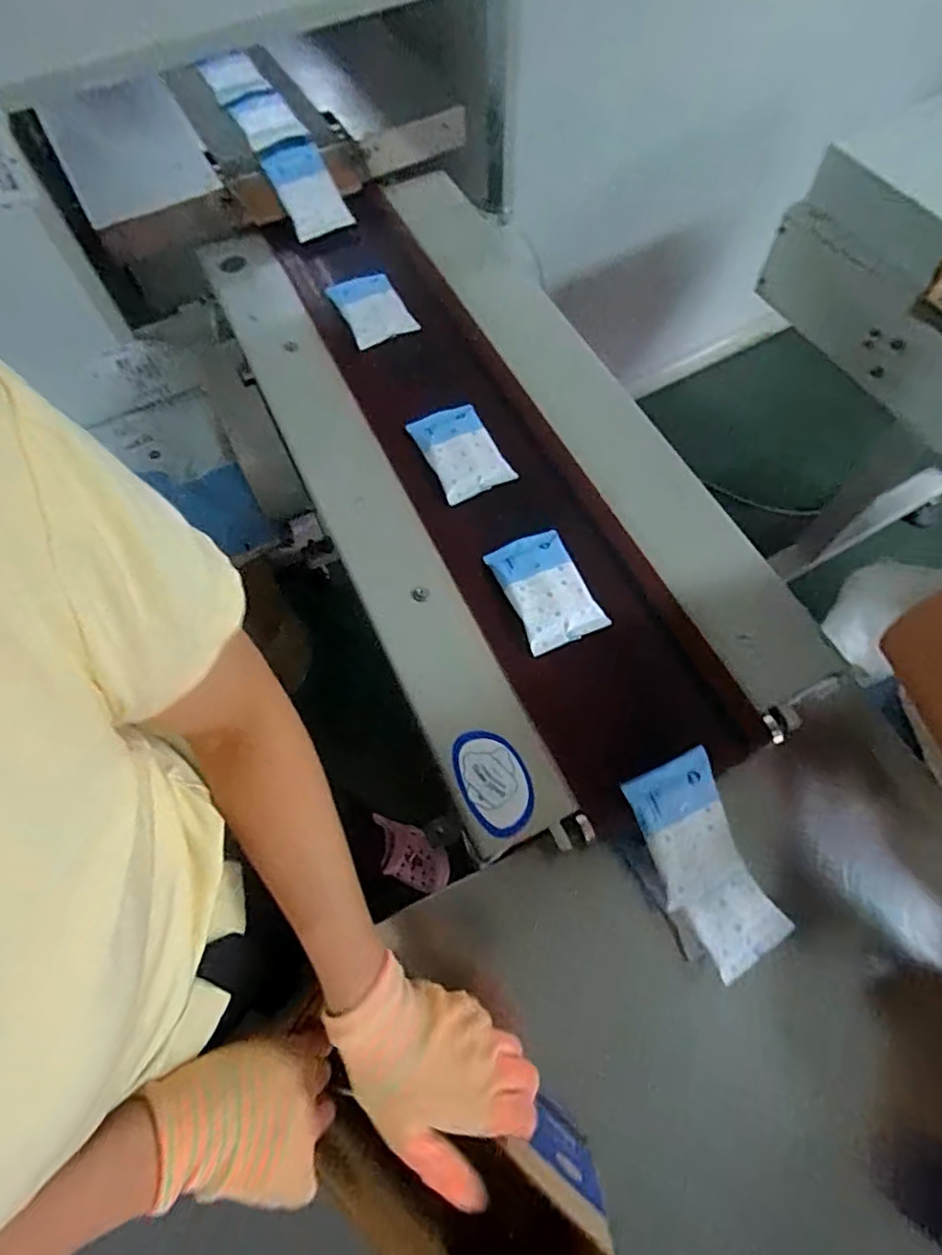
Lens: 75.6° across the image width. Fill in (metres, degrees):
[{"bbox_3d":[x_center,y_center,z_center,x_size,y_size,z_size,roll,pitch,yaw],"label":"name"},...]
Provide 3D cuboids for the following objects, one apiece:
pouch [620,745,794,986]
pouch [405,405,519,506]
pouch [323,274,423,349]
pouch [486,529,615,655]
[{"bbox_3d":[0.216,0.216,0.565,0.083,0.024,0.196,-27,91,-11],"label":"pouch"},{"bbox_3d":[-0.014,-0.215,0.738,0.084,0.017,0.131,-24,69,-10],"label":"pouch"},{"bbox_3d":[-0.140,-0.448,0.848,0.083,0.013,0.135,-25,69,-10],"label":"pouch"},{"bbox_3d":[0.079,-0.043,0.657,0.084,0.020,0.133,-22,69,-9],"label":"pouch"}]

